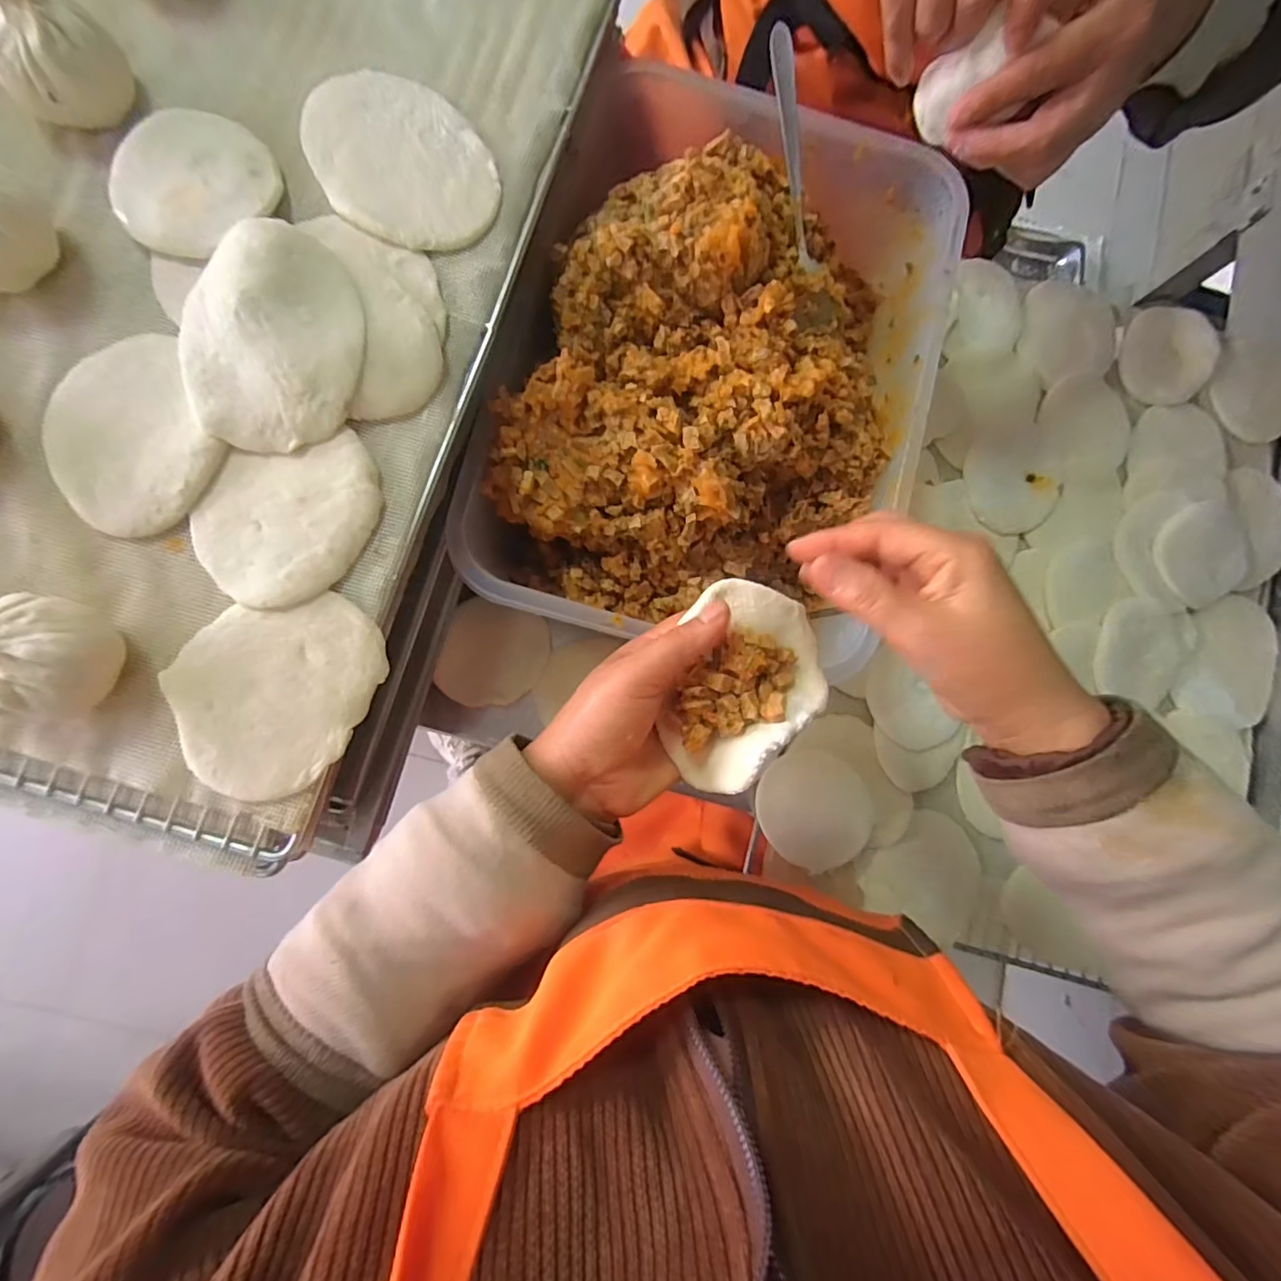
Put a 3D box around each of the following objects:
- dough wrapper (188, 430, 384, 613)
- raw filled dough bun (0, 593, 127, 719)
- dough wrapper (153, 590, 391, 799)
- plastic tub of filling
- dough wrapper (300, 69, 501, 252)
[{"bbox_3d":[-0.178,-0.066,0.284,0.076,0.007,0.096,27,82,-1],"label":"dough wrapper"},{"bbox_3d":[-0.269,0.007,0.250,0.047,0.041,0.054,10,82,-3],"label":"raw filled dough bun"},{"bbox_3d":[-0.175,0.022,0.274,0.098,0.008,0.086,-39,87,-8],"label":"dough wrapper"},{"bbox_3d":[0.063,-0.198,0.394,0.264,0.121,0.374,18,82,-2],"label":"plastic tub of filling"},{"bbox_3d":[-0.136,-0.269,0.317,0.086,0.007,0.119,-41,88,-8],"label":"dough wrapper"}]

